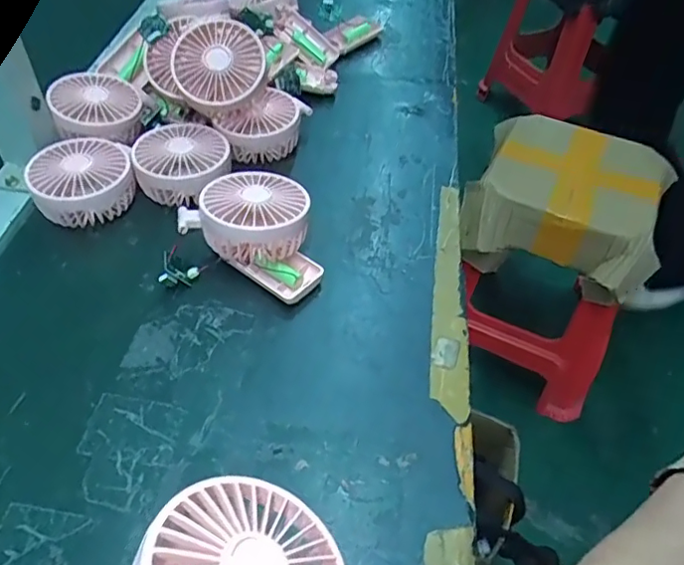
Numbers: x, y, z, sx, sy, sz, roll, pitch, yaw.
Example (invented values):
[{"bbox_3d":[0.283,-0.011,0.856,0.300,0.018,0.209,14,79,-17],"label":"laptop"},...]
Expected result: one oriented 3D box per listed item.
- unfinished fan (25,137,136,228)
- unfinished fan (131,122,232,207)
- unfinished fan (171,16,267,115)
[{"bbox_3d":[-0.230,-0.090,0.498,0.087,0.044,0.078,-23,54,-21],"label":"unfinished fan"},{"bbox_3d":[-0.146,-0.108,0.520,0.085,0.043,0.084,-6,49,-8],"label":"unfinished fan"},{"bbox_3d":[-0.113,-0.201,0.517,0.084,0.032,0.083,-1,83,9],"label":"unfinished fan"}]

